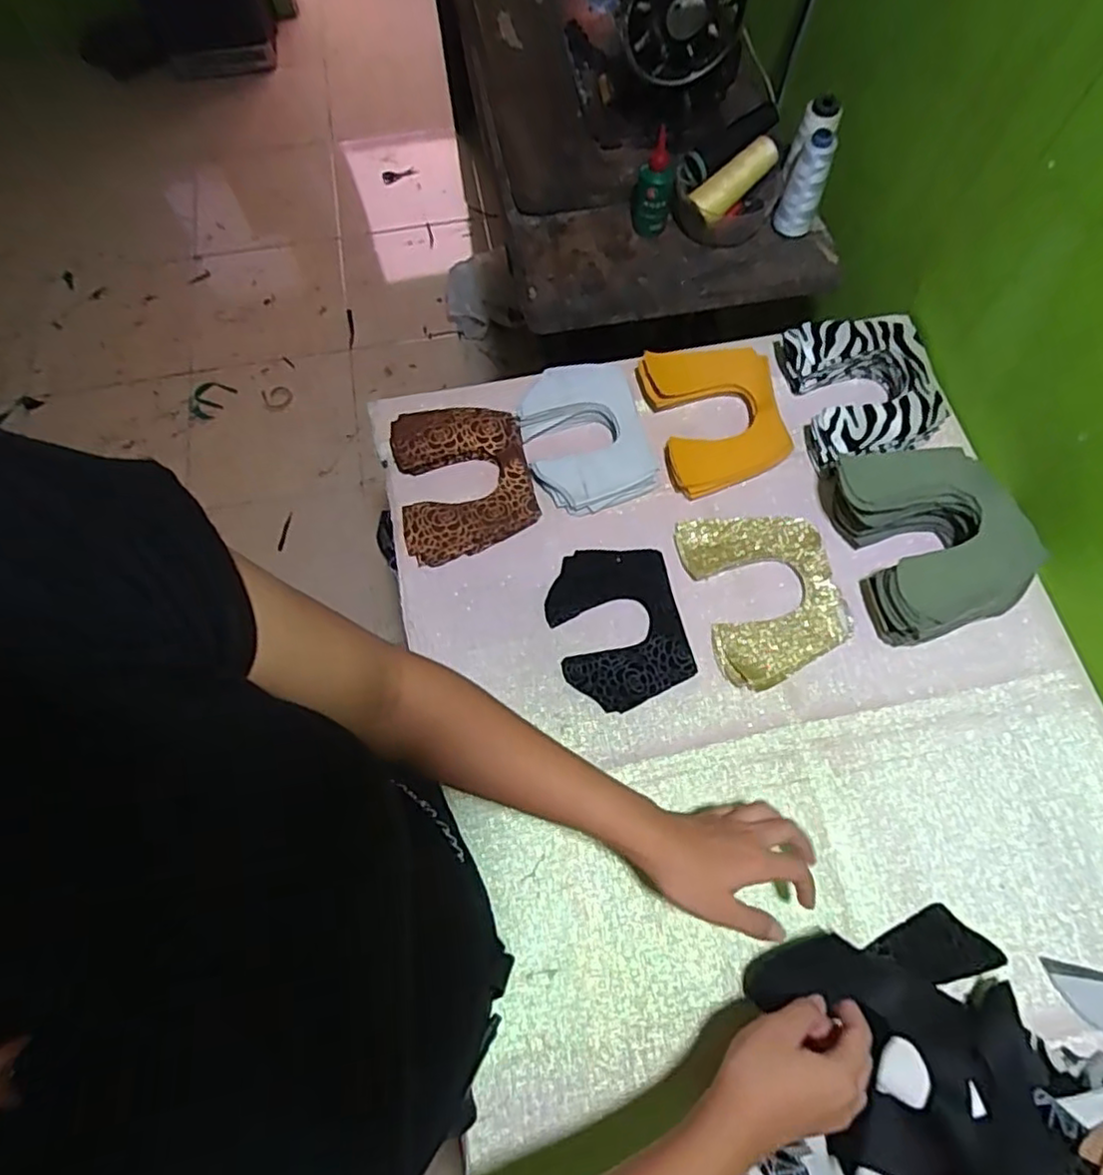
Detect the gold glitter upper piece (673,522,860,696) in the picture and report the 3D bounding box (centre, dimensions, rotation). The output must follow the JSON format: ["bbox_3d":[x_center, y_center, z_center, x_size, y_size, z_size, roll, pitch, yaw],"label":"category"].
[{"bbox_3d":[0.203,0.003,0.625,0.128,0.015,0.168,-13,68,-4],"label":"gold glitter upper piece"}]

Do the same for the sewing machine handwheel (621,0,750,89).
[{"bbox_3d":[0.146,-0.617,0.711,0.128,0.127,0.027,-14,68,-4],"label":"sewing machine handwheel"}]

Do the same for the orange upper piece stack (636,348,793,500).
[{"bbox_3d":[0.167,-0.182,0.684,0.123,0.029,0.164,-15,73,4],"label":"orange upper piece stack"}]

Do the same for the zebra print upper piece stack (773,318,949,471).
[{"bbox_3d":[0.321,-0.204,0.687,0.135,0.051,0.162,-12,67,-4],"label":"zebra print upper piece stack"}]

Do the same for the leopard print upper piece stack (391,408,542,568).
[{"bbox_3d":[-0.089,-0.110,0.672,0.131,0.032,0.156,-13,68,-4],"label":"leopard print upper piece stack"}]

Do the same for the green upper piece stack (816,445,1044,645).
[{"bbox_3d":[0.341,-0.049,0.610,0.133,0.076,0.174,-14,68,-5],"label":"green upper piece stack"}]

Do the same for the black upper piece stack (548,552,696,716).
[{"bbox_3d":[0.062,0.035,0.618,0.117,0.011,0.148,-12,67,-4],"label":"black upper piece stack"}]

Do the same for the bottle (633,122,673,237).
[{"bbox_3d":[0.118,-0.464,0.772,0.041,0.107,0.036,3,67,2],"label":"bottle"}]

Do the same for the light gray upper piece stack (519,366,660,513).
[{"bbox_3d":[0.032,-0.156,0.680,0.120,0.028,0.159,-16,72,3],"label":"light gray upper piece stack"}]

